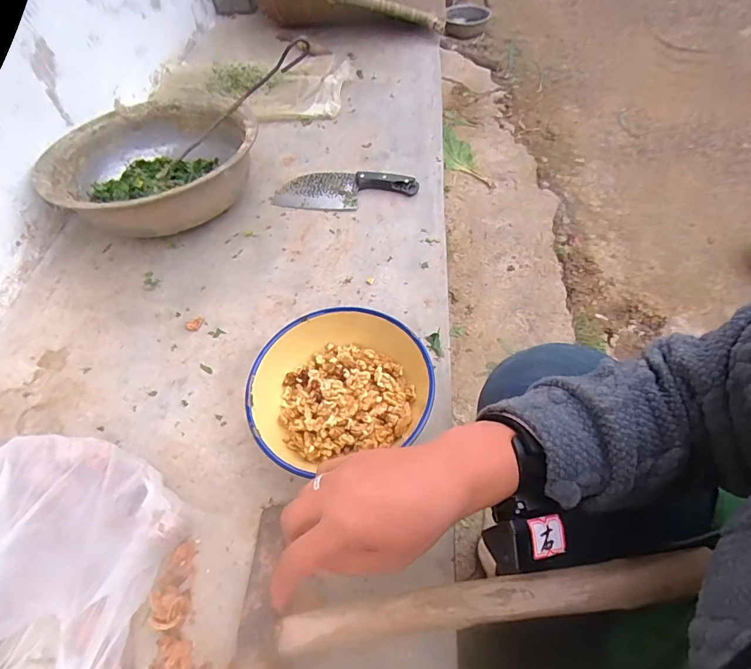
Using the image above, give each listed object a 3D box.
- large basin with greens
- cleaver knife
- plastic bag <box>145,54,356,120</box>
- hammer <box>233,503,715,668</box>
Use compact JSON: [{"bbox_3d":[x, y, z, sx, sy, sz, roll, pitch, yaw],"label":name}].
[{"bbox_3d":[-0.353,-0.267,0.716,0.316,0.122,0.305,-2,55,2],"label":"large basin with greens"},{"bbox_3d":[-0.053,-0.252,0.744,0.242,0.024,0.090,6,56,8],"label":"cleaver knife"},{"bbox_3d":[-0.272,-0.566,0.947,0.429,0.048,0.242,5,56,6],"label":"plastic bag"},{"bbox_3d":[0.064,0.203,0.361,0.376,0.043,0.165,-13,55,10],"label":"hammer"}]

